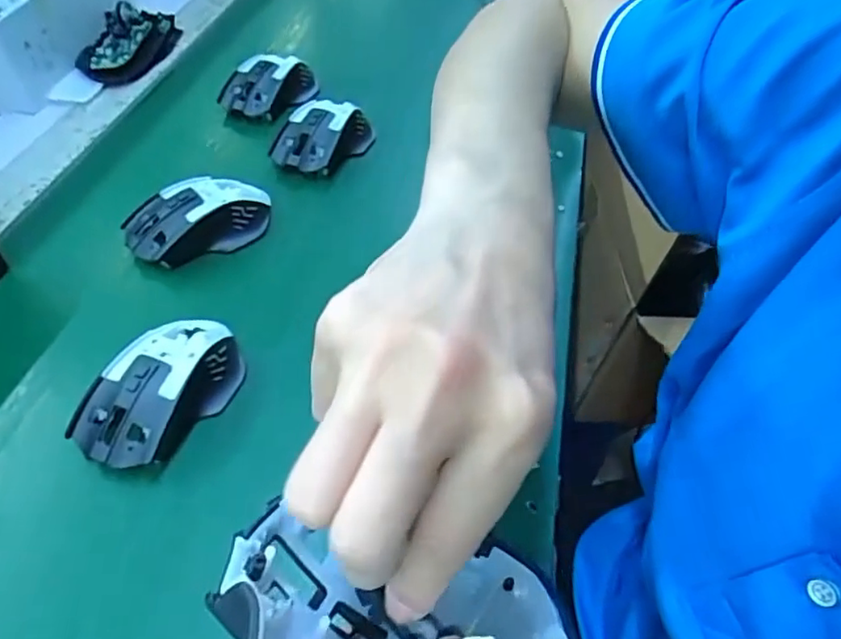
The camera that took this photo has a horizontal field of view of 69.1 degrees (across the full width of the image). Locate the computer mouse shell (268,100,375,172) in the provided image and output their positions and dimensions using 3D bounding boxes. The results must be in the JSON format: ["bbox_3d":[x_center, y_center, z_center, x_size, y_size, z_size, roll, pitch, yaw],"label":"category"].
[{"bbox_3d":[-0.090,-0.170,0.555,0.061,0.031,0.091,26,56,17],"label":"computer mouse shell"}]

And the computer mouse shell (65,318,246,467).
[{"bbox_3d":[-0.159,0.038,0.382,0.065,0.037,0.115,25,51,19],"label":"computer mouse shell"}]

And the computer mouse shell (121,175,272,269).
[{"bbox_3d":[-0.175,-0.082,0.485,0.114,0.038,0.064,-21,52,-21],"label":"computer mouse shell"}]

